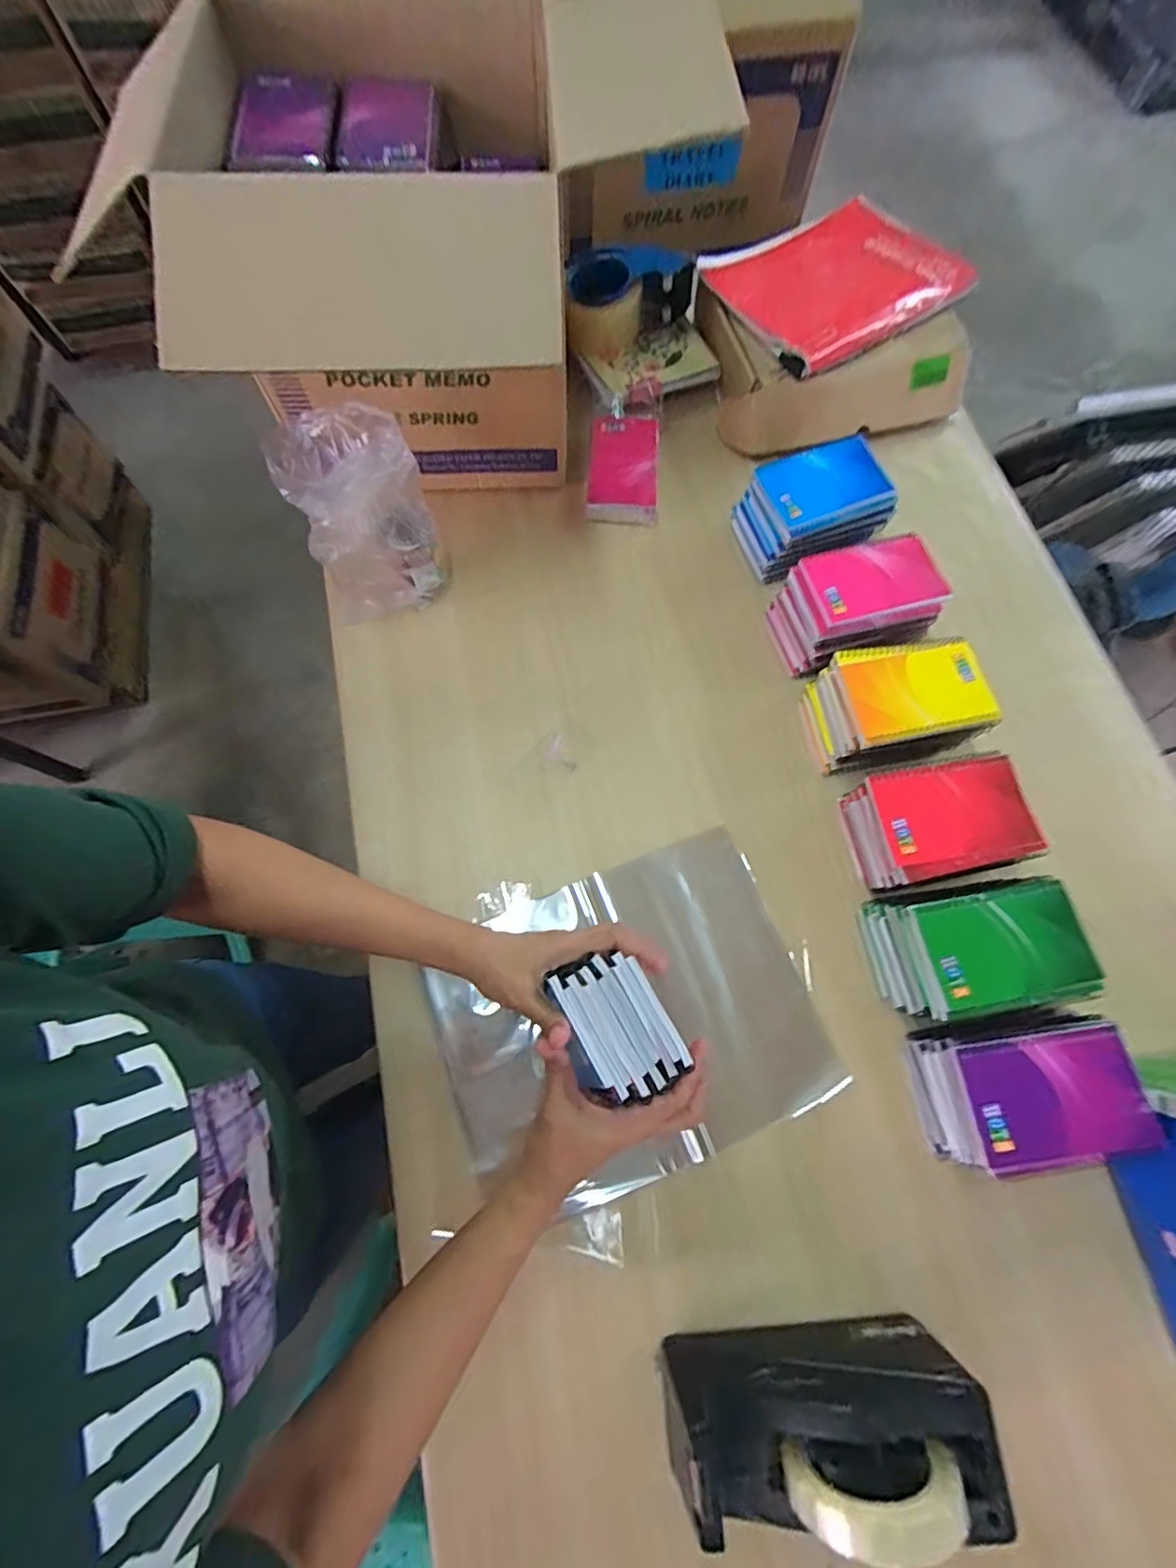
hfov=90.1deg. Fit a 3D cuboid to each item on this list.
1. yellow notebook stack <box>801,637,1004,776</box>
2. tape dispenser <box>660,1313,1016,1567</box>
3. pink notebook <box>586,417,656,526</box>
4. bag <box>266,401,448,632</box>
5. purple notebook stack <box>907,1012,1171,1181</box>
[{"bbox_3d":[0.307,-0.079,0.594,0.141,0.090,0.107,-6,72,-4],"label":"yellow notebook stack"},{"bbox_3d":[0.162,0.446,0.405,0.206,0.141,0.071,-2,72,-2],"label":"tape dispenser"},{"bbox_3d":[0.044,-0.388,0.723,0.082,0.019,0.145,2,72,-1],"label":"pink notebook"},{"bbox_3d":[-0.229,-0.279,0.604,0.130,0.184,0.123,-14,73,-6],"label":"bag"},{"bbox_3d":[0.356,0.248,0.485,0.140,0.105,0.105,-9,72,-5],"label":"purple notebook stack"}]

